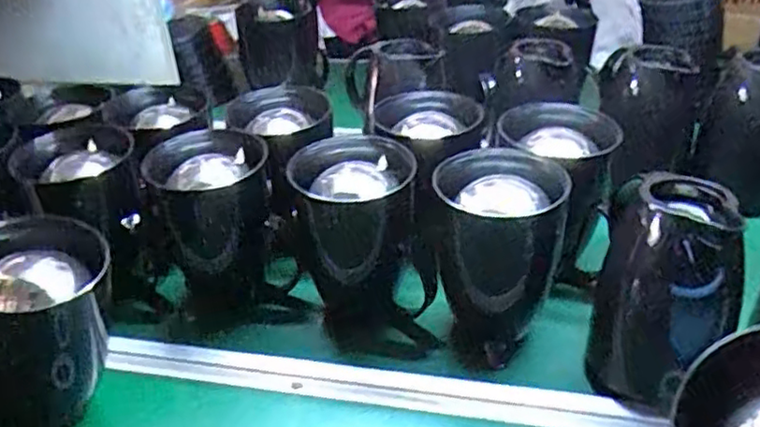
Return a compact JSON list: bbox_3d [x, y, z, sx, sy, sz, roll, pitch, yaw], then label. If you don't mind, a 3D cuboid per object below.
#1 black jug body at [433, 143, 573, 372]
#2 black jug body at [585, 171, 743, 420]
[{"bbox_3d":[0.122,0.042,0.690,0.125,0.179,0.117,-2,33,1],"label":"black jug body"},{"bbox_3d":[0.266,0.072,0.622,0.116,0.199,0.118,11,35,21],"label":"black jug body"}]

